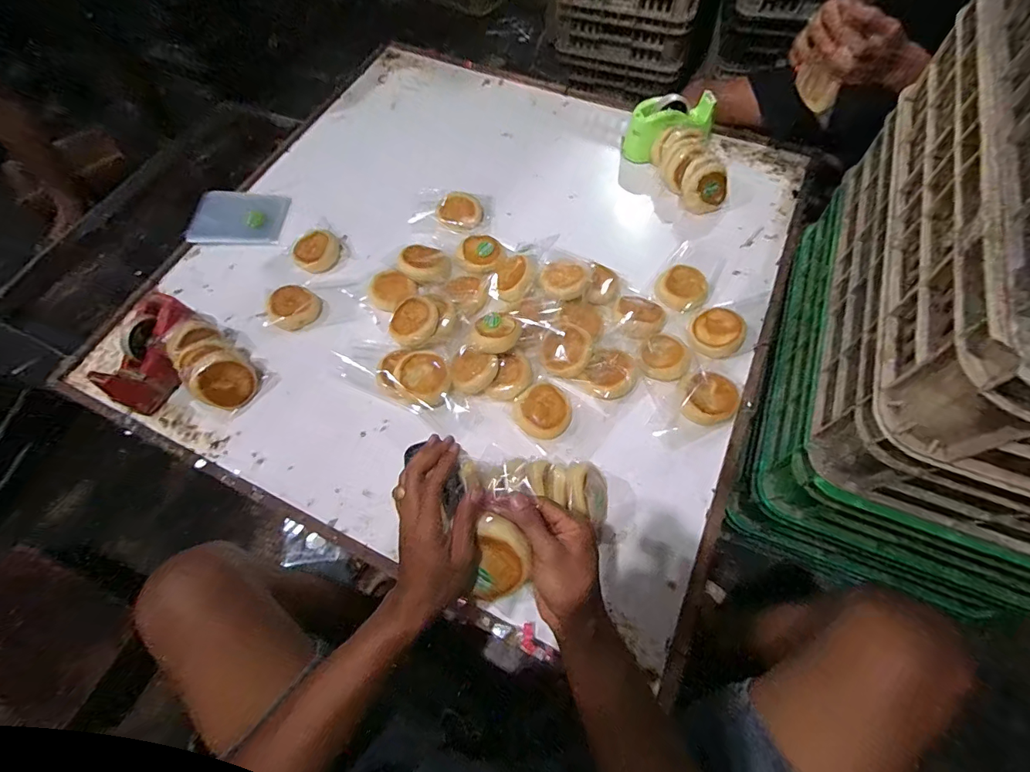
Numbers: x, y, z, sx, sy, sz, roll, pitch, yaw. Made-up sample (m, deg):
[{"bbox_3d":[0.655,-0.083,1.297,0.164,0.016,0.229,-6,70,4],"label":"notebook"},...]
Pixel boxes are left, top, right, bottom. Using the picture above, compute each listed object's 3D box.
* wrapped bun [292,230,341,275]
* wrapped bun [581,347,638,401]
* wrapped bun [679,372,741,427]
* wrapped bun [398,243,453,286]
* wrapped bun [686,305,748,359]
[{"bbox_3d":[-0.430,-0.294,0.958,0.099,0.030,0.105,-32,66,-11],"label":"wrapped bun"},{"bbox_3d":[0.168,-0.021,0.789,0.096,0.025,0.096,-1,83,6],"label":"wrapped bun"},{"bbox_3d":[0.333,0.022,0.756,0.092,0.035,0.098,-1,64,3],"label":"wrapped bun"},{"bbox_3d":[-0.185,-0.252,0.913,0.112,0.043,0.083,24,68,14],"label":"wrapped bun"},{"bbox_3d":[0.371,-0.099,0.815,0.100,0.032,0.095,-42,69,-16],"label":"wrapped bun"}]

